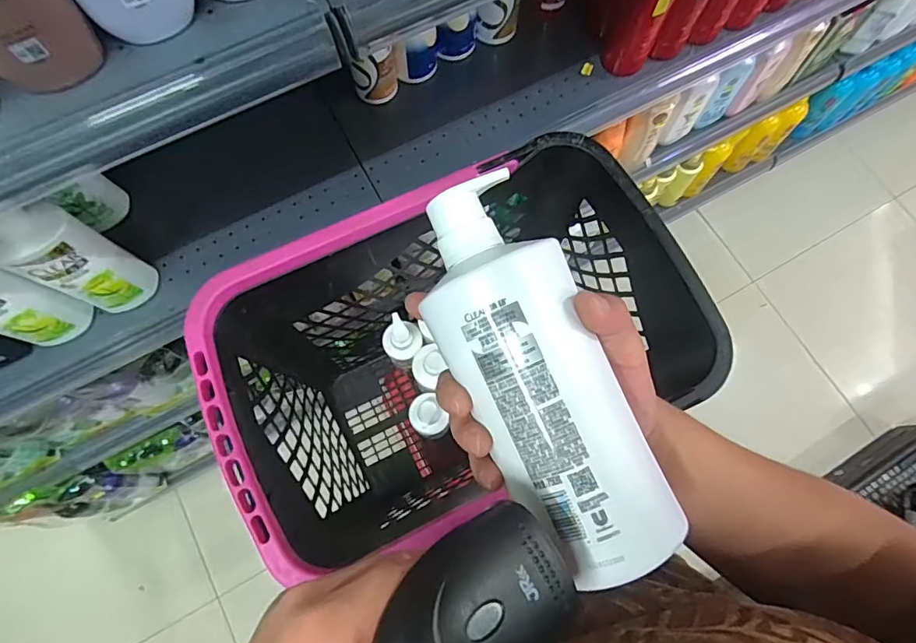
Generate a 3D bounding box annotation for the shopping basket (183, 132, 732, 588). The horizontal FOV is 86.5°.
[{"bbox_3d":[-0.007,0.063,0.773,0.565,0.465,0.356,-22,75,-7],"label":"shopping basket"}]

